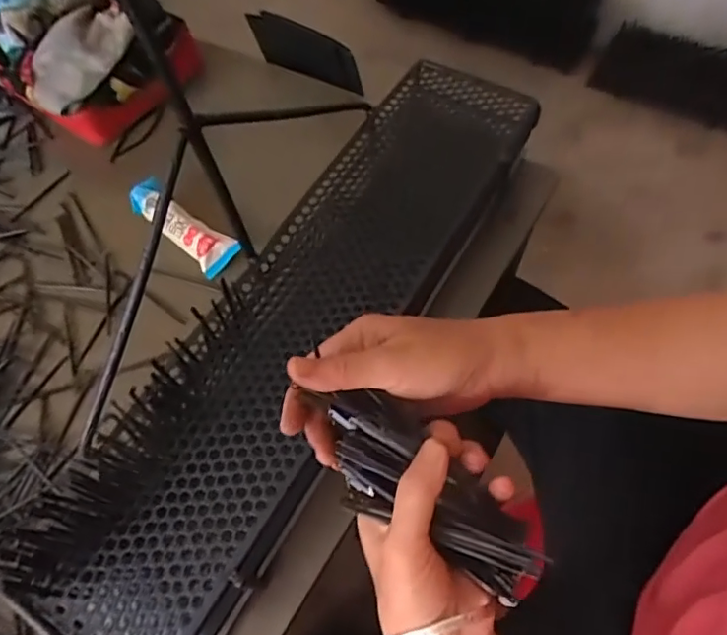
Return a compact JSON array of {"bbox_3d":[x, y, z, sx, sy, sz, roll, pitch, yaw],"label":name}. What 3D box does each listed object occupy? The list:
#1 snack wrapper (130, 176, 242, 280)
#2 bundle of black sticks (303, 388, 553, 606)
[{"bbox_3d":[-0.195,-0.098,0.588,0.134,0.021,0.043,38,69,8],"label":"snack wrapper"},{"bbox_3d":[0.028,0.094,0.300,0.140,0.037,0.055,34,69,20],"label":"bundle of black sticks"}]

